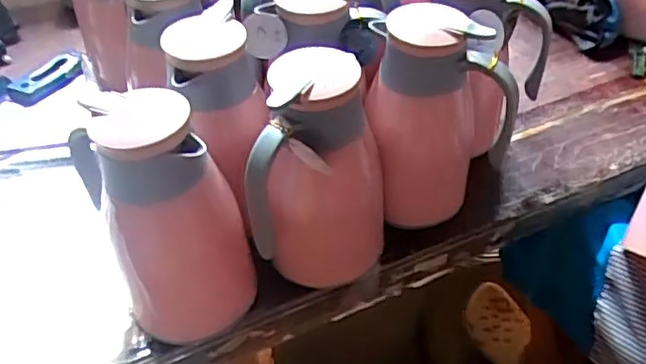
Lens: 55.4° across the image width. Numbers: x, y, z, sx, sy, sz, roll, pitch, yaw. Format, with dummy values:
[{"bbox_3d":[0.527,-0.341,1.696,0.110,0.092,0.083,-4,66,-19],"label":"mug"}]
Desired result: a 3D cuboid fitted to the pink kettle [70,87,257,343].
[{"bbox_3d":[-0.155,0.025,0.614,0.122,0.240,0.144,-19,46,-16],"label":"pink kettle"}]

